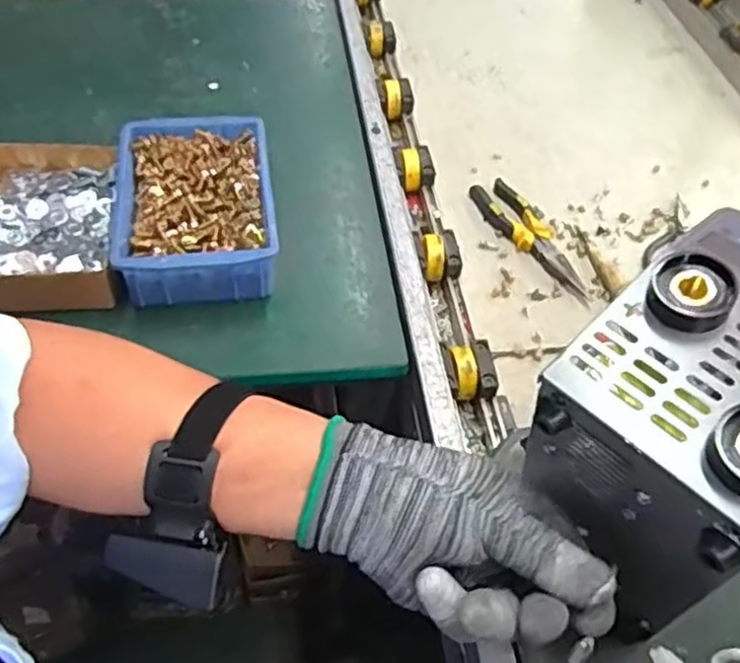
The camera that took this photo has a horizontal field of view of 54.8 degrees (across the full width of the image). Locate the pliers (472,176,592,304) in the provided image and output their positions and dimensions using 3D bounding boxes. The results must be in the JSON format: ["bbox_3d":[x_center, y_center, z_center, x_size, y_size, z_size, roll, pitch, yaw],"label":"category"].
[{"bbox_3d":[0.186,-0.107,0.796,0.053,0.011,0.195,-23,56,-21],"label":"pliers"}]

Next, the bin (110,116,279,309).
[{"bbox_3d":[-0.158,-0.110,0.651,0.135,0.064,0.190,-5,51,-8],"label":"bin"}]

